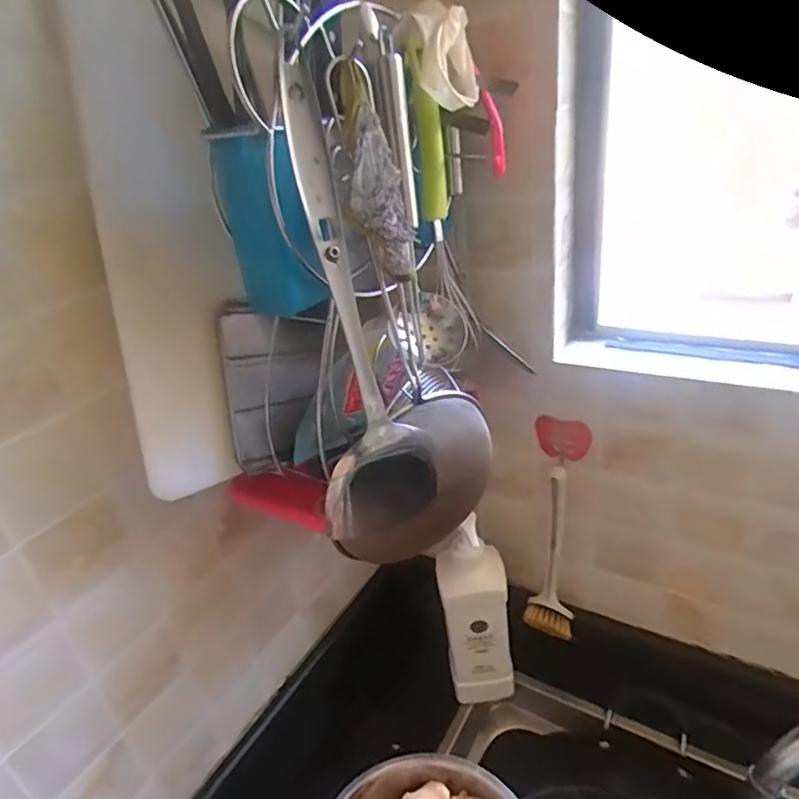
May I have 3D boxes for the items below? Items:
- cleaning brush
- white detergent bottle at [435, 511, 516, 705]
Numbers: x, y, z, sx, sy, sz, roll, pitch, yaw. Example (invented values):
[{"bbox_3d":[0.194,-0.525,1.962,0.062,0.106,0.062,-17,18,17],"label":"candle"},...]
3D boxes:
[{"bbox_3d":[0.179,0.185,0.693,0.056,0.225,0.046,1,29,17],"label":"cleaning brush"},{"bbox_3d":[0.092,0.254,0.719,0.078,0.276,0.060,-8,27,-1],"label":"white detergent bottle"}]

